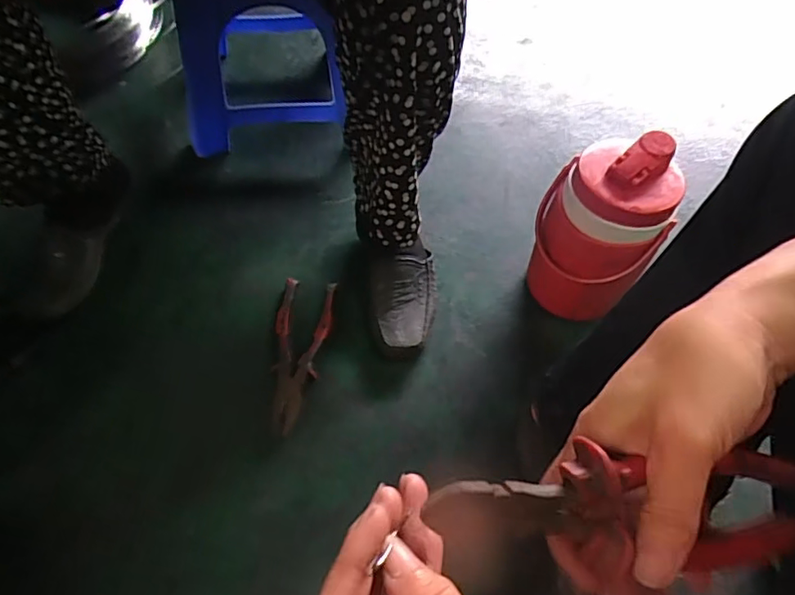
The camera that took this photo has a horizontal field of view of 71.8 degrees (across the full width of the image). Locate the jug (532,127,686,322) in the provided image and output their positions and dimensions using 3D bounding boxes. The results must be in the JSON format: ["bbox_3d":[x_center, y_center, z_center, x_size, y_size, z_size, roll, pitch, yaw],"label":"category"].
[{"bbox_3d":[0.218,-0.069,0.621,0.123,0.228,0.140,21,59,11],"label":"jug"}]

